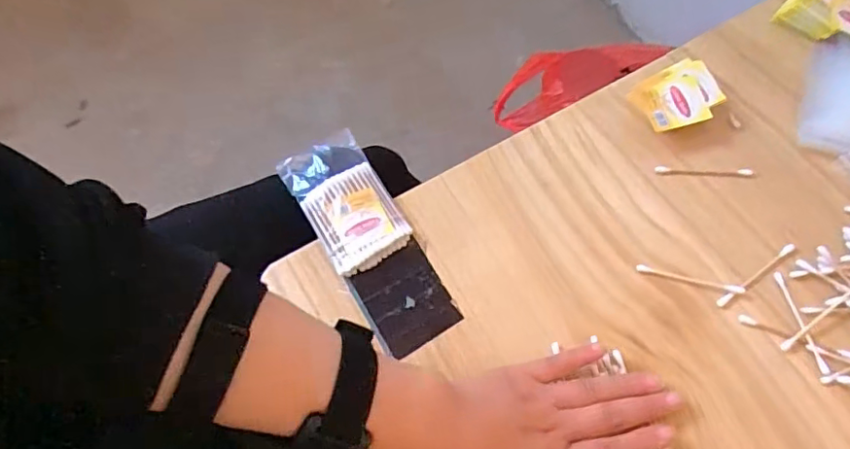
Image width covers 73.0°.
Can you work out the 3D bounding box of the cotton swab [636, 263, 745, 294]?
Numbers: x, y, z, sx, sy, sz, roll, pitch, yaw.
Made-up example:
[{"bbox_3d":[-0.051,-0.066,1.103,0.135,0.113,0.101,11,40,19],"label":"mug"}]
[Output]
[{"bbox_3d":[0.187,0.038,0.404,0.071,0.005,0.007,14,66,12],"label":"cotton swab"}]

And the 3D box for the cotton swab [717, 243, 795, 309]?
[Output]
[{"bbox_3d":[0.232,0.036,0.402,0.073,0.004,0.006,-34,65,-10],"label":"cotton swab"}]

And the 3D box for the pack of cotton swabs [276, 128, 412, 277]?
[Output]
[{"bbox_3d":[-0.061,-0.017,0.442,0.064,0.017,0.110,-29,65,-8],"label":"pack of cotton swabs"}]

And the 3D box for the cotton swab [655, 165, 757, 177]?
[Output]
[{"bbox_3d":[0.218,-0.042,0.445,0.075,0.004,0.007,1,64,7],"label":"cotton swab"}]

